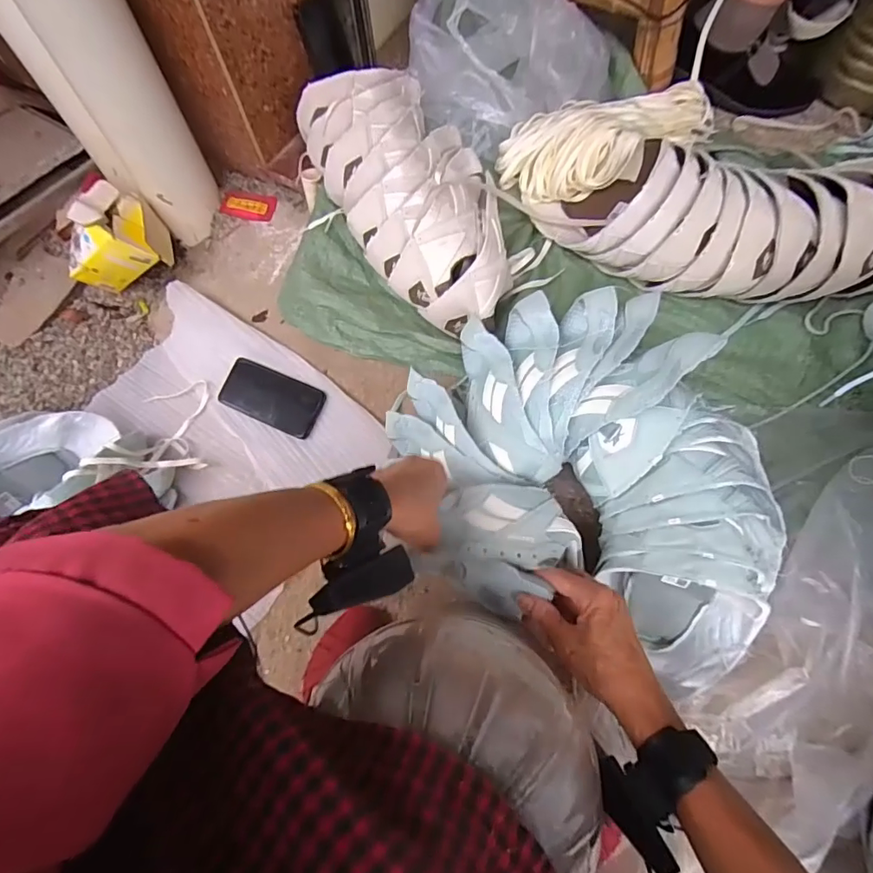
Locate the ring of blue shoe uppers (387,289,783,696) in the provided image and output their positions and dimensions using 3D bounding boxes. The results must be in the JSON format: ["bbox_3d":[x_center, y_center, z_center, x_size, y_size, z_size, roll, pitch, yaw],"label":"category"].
[{"bbox_3d":[0.155,0.053,0.505,0.297,0.167,0.410,-34,70,-11],"label":"ring of blue shoe uppers"}]

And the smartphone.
[{"bbox_3d":[-0.241,-0.057,0.719,0.158,0.004,0.076,23,87,15],"label":"smartphone"}]

